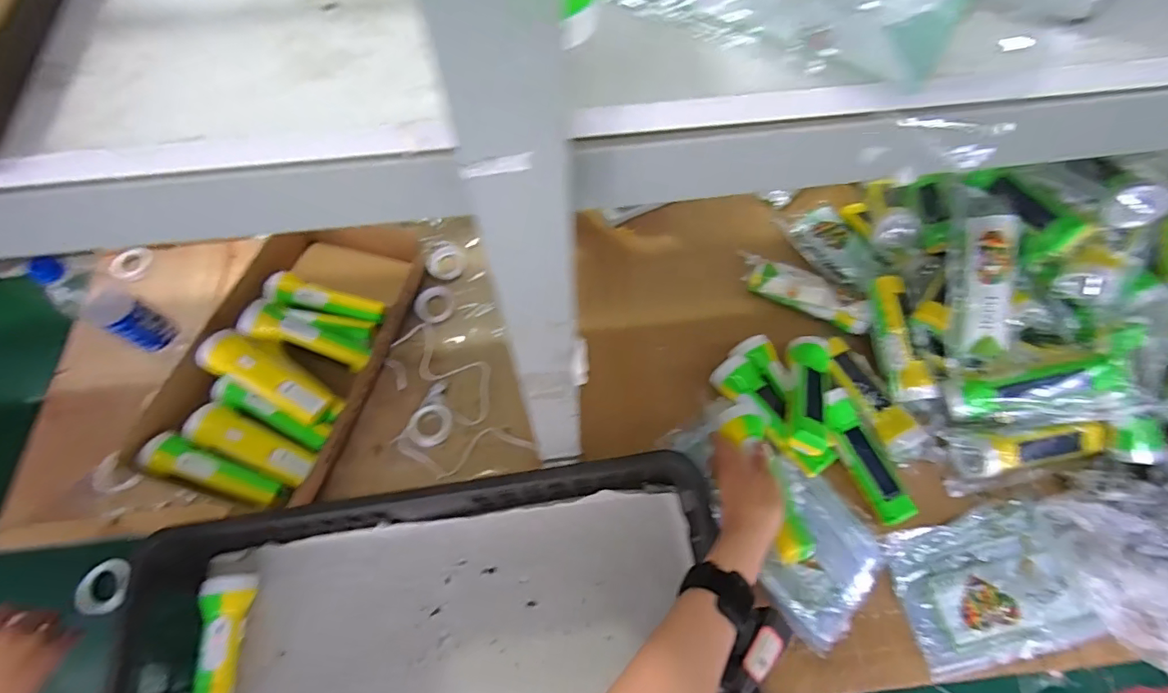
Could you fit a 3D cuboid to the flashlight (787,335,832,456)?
[{"bbox_3d":[0.281,0.052,0.644,0.063,0.038,0.178,16,48,10],"label":"flashlight"}]

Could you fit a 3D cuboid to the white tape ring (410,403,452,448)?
[{"bbox_3d":[-0.206,0.107,0.698,0.057,0.018,0.057,33,70,17],"label":"white tape ring"}]

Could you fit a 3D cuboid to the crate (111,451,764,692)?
[{"bbox_3d":[-0.143,0.354,0.515,0.578,0.138,0.387,-9,64,-2],"label":"crate"}]

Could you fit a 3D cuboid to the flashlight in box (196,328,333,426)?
[{"bbox_3d":[-0.396,0.043,0.651,0.175,0.058,0.058,27,68,15],"label":"flashlight in box"}]

